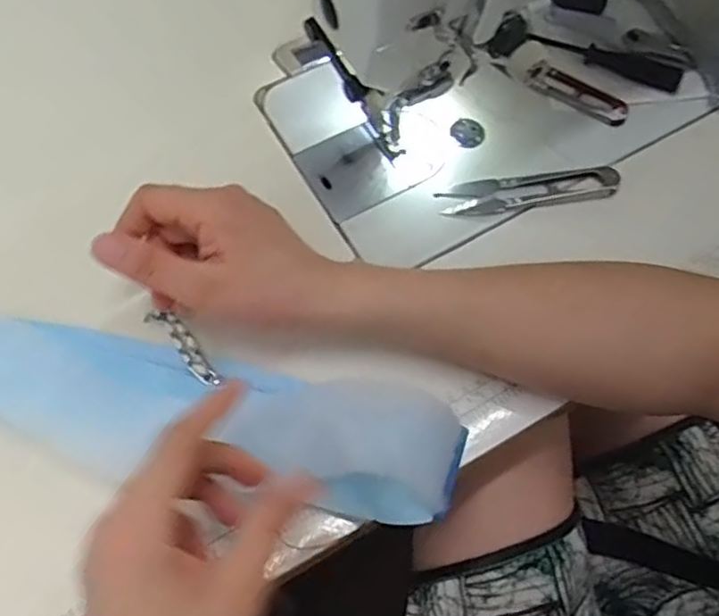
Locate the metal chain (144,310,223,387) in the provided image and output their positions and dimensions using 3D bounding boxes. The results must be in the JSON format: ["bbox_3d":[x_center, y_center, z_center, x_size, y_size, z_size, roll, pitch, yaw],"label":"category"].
[{"bbox_3d":[-0.104,0.022,0.407,0.014,0.007,0.062,-38,70,-16],"label":"metal chain"}]

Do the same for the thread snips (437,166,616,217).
[{"bbox_3d":[0.114,-0.080,0.460,0.118,0.010,0.026,-6,65,-3],"label":"thread snips"}]

